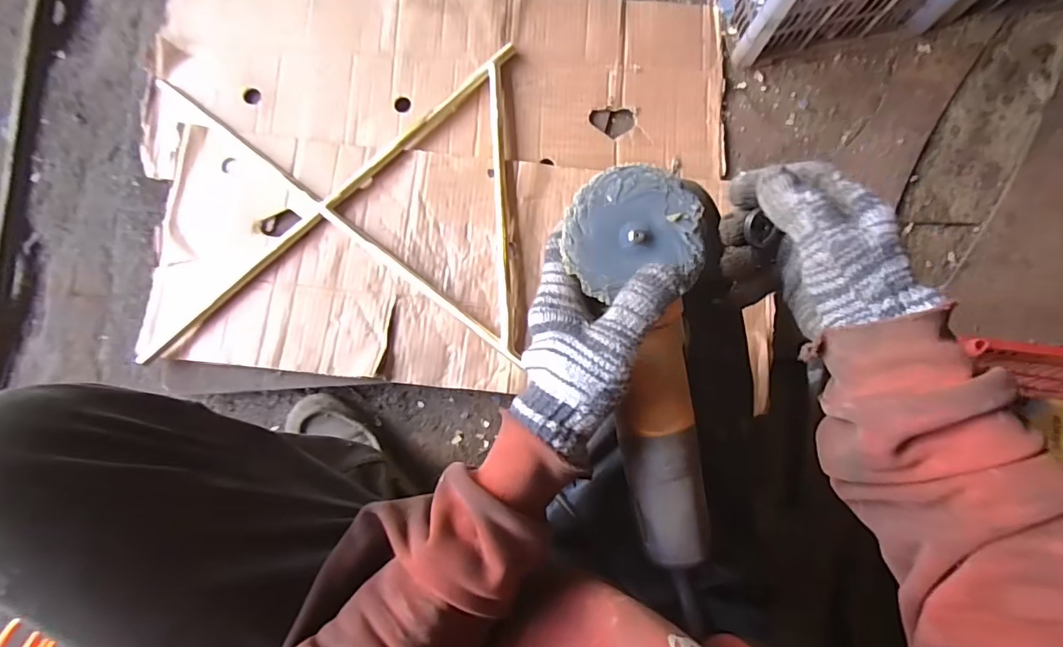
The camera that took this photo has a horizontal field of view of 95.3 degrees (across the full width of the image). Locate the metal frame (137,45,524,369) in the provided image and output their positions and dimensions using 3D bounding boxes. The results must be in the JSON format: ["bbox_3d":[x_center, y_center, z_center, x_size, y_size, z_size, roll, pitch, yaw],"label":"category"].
[{"bbox_3d":[-0.265,-0.170,0.677,0.481,0.027,0.442,-1,83,-1],"label":"metal frame"}]

